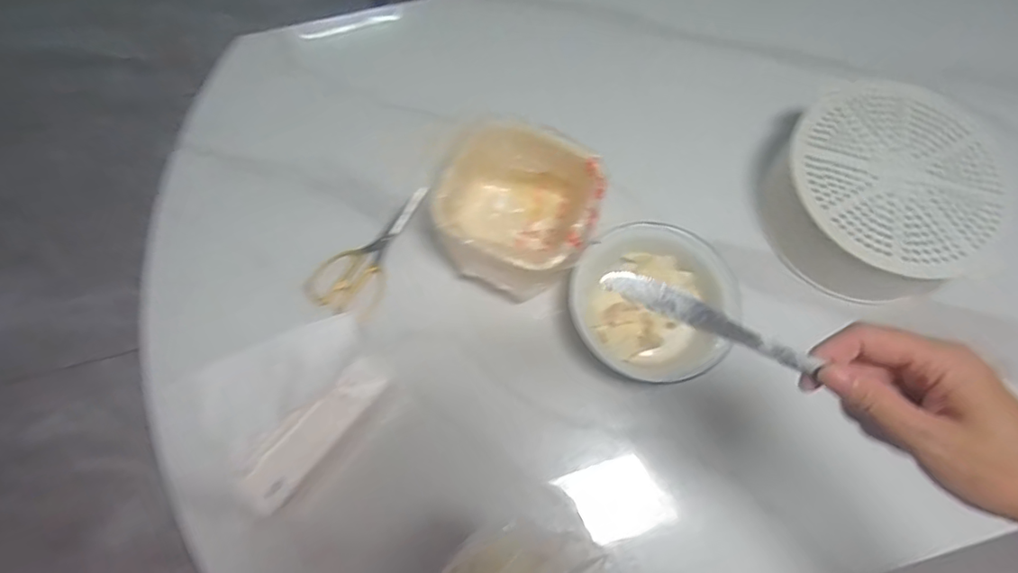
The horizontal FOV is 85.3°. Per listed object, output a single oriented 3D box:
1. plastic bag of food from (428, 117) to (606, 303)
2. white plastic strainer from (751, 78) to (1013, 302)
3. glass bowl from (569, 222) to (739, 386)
[{"bbox_3d":[0.011,-0.083,0.635,0.173,0.095,0.176,20,73,7],"label":"plastic bag of food"},{"bbox_3d":[0.420,-0.107,0.652,0.238,0.117,0.245,0,72,1],"label":"white plastic strainer"},{"bbox_3d":[0.153,0.019,0.607,0.169,0.085,0.165,0,72,1],"label":"glass bowl"}]

